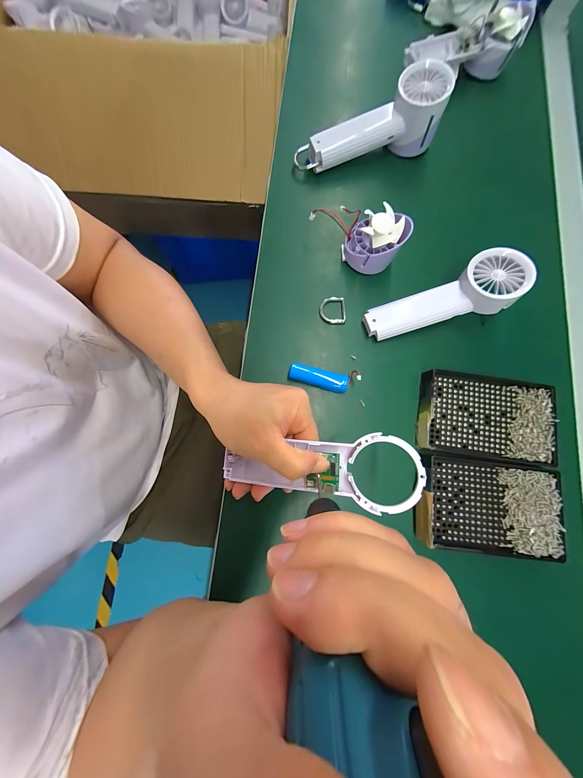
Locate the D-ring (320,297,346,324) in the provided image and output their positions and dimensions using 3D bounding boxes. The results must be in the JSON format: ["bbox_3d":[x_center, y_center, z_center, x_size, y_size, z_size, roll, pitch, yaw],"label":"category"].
[{"bbox_3d":[0.051,-0.097,0.308,0.031,0.007,0.032,3,80,12],"label":"D-ring"}]

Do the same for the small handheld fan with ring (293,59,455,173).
[{"bbox_3d":[0.094,-0.336,0.318,0.184,0.067,0.059,-11,80,-3],"label":"small handheld fan with ring"}]

